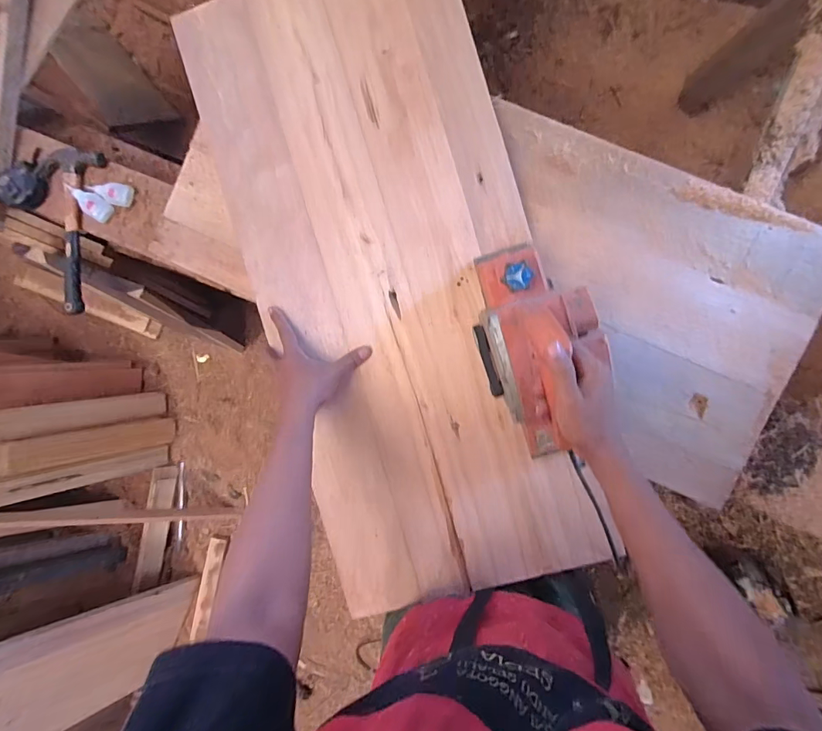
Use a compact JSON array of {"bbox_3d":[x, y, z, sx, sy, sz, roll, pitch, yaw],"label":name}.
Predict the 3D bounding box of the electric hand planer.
[{"bbox_3d":[0.155,-0.020,0.526,0.130,0.152,0.272,-16,91,5],"label":"electric hand planer"}]

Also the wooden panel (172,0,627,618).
[{"bbox_3d":[-0.028,-0.126,0.628,0.395,0.018,0.913,-15,90,5],"label":"wooden panel"}]

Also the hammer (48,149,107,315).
[{"bbox_3d":[-0.561,-0.223,0.728,0.084,0.034,0.269,4,93,5],"label":"hammer"}]

